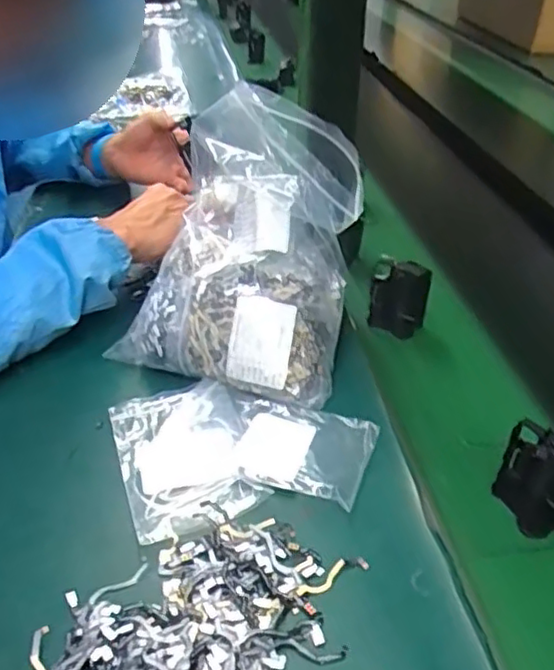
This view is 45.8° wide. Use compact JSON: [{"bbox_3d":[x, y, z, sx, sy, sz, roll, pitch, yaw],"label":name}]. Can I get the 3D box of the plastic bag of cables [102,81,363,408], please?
[{"bbox_3d":[-0.027,-0.080,0.568,0.193,0.201,0.163,13,36,18],"label":"plastic bag of cables"}]

